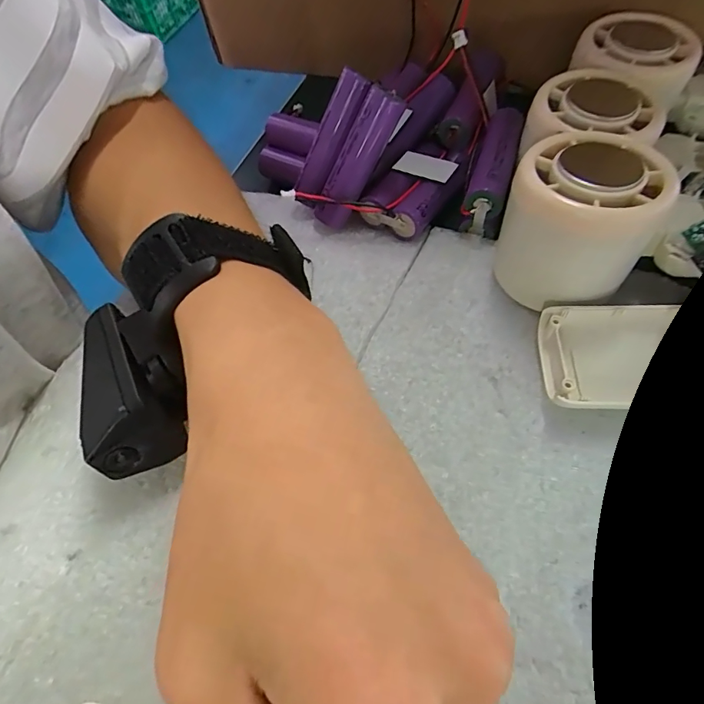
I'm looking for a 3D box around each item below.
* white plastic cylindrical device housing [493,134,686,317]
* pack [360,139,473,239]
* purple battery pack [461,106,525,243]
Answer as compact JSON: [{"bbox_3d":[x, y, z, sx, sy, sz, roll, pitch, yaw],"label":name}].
[{"bbox_3d":[0.090,-0.051,0.184,0.053,0.061,0.049,-3,60,5],"label":"white plastic cylindrical device housing"},{"bbox_3d":[0.034,-0.087,0.235,0.036,0.016,0.069,31,68,22],"label":"pack"},{"bbox_3d":[0.072,-0.094,0.229,0.018,0.029,0.065,14,62,14],"label":"purple battery pack"}]

